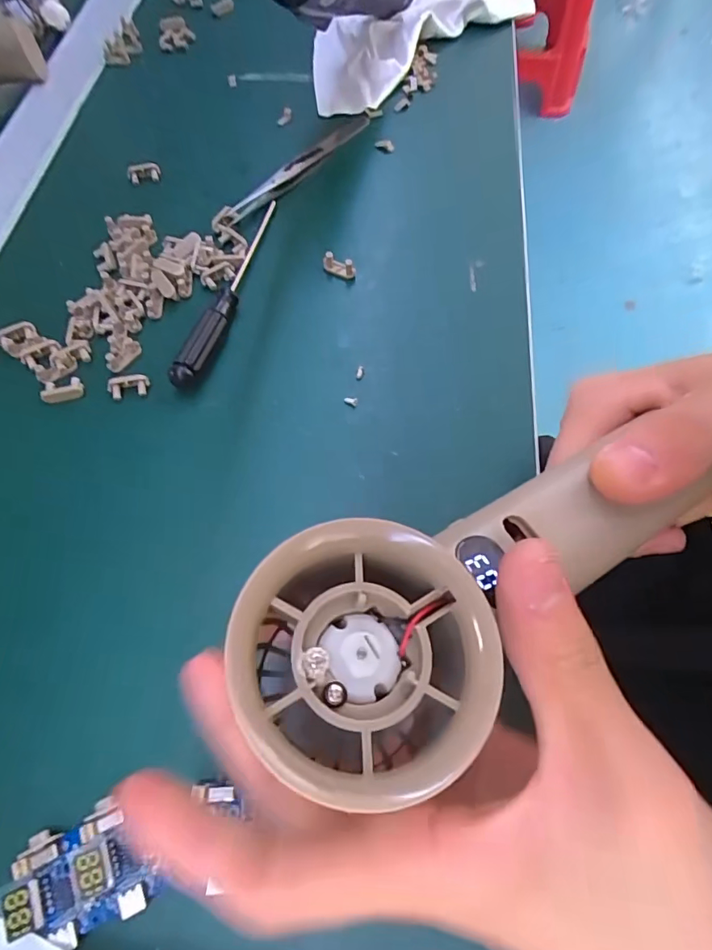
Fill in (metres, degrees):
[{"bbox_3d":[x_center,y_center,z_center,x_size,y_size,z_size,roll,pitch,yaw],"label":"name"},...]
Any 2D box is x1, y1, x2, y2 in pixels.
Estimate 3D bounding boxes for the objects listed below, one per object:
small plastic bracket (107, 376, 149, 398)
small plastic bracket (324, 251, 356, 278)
[{"bbox_3d":[-0.110,-0.043,0.242,0.019,0.006,0.009,-7,64,-2],"label":"small plastic bracket"},{"bbox_3d":[-0.009,-0.114,0.272,0.017,0.012,0.005,17,66,9],"label":"small plastic bracket"}]

